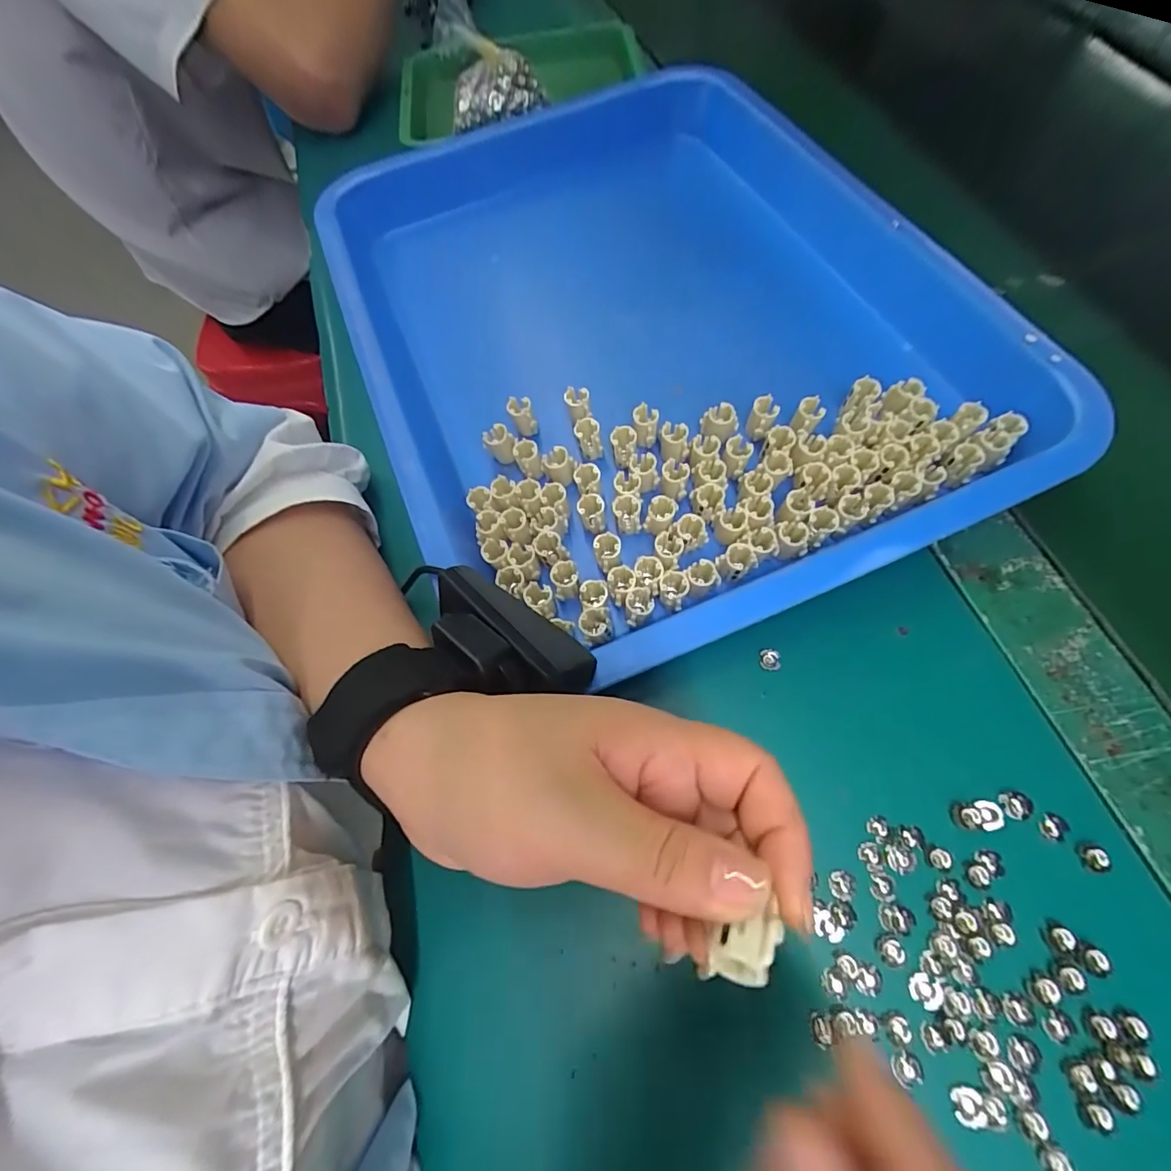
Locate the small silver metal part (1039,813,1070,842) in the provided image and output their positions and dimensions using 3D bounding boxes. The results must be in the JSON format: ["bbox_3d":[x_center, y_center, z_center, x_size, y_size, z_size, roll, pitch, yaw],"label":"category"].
[{"bbox_3d":[0.195,0.100,0.208,0.010,0.004,0.011,-1,66,3],"label":"small silver metal part"}]

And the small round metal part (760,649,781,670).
[{"bbox_3d":[0.091,0.036,0.247,0.009,0.004,0.011,8,66,7],"label":"small round metal part"}]

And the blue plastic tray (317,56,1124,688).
[{"bbox_3d":[0.041,-0.182,0.315,0.366,0.047,0.429,-21,66,-6],"label":"blue plastic tray"}]

